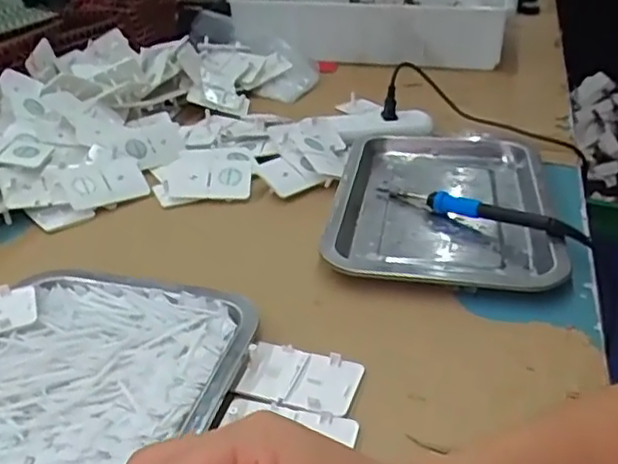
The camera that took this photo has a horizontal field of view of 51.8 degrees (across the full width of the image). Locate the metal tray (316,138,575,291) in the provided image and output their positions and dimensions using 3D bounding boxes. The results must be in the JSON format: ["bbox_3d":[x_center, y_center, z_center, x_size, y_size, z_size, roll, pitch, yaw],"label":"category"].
[{"bbox_3d":[0.135,-0.030,0.649,0.211,0.029,0.310,6,31,9],"label":"metal tray"}]

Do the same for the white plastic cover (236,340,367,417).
[{"bbox_3d":[-0.007,0.099,0.437,0.078,0.009,0.052,12,33,17],"label":"white plastic cover"}]

